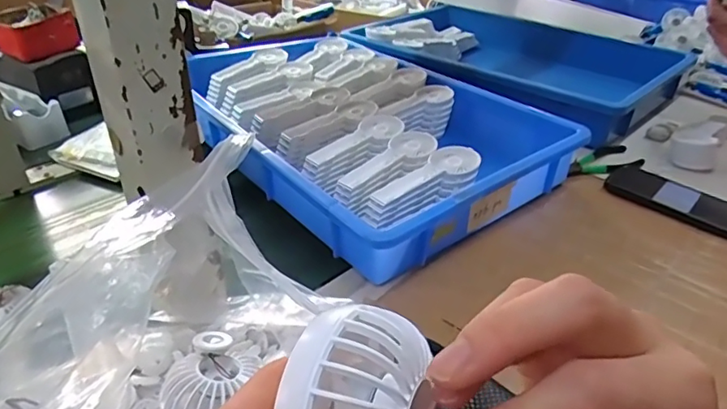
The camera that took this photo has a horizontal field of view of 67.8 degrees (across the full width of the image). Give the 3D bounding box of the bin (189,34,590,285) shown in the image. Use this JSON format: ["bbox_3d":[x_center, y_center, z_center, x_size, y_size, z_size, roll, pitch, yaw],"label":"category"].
[{"bbox_3d":[-0.028,-0.114,0.781,0.363,0.086,0.547,-23,40,-33],"label":"bin"}]

